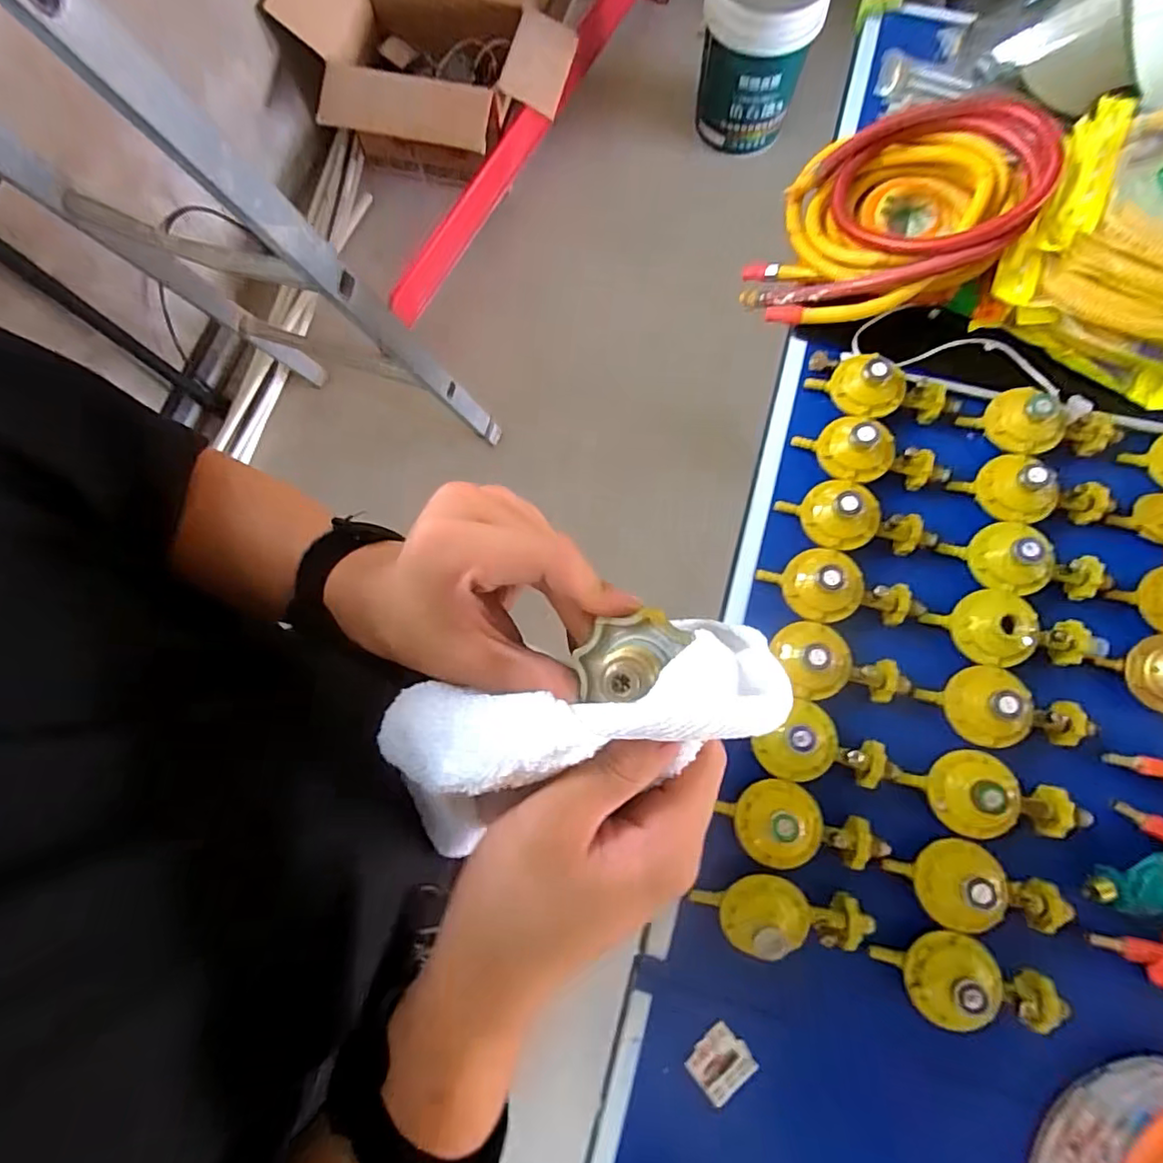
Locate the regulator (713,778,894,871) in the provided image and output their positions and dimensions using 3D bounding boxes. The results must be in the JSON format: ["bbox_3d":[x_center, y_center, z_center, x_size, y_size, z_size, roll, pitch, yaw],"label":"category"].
[{"bbox_3d":[0.223,0.247,0.583,0.173,0.058,0.082,8,77,3],"label":"regulator"}]

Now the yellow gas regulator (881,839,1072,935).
[{"bbox_3d":[0.395,0.307,0.567,0.171,0.054,0.083,23,78,6],"label":"yellow gas regulator"}]

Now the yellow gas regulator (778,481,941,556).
[{"bbox_3d":[0.317,-0.073,0.663,0.171,0.055,0.082,6,77,2],"label":"yellow gas regulator"}]

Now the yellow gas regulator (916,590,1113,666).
[{"bbox_3d":[0.476,0.050,0.633,0.183,0.048,0.083,0,77,1],"label":"yellow gas regulator"}]

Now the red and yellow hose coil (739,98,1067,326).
[{"bbox_3d":[0.380,-0.452,0.730,0.350,0.103,0.243,-20,62,25],"label":"red and yellow hose coil"}]

